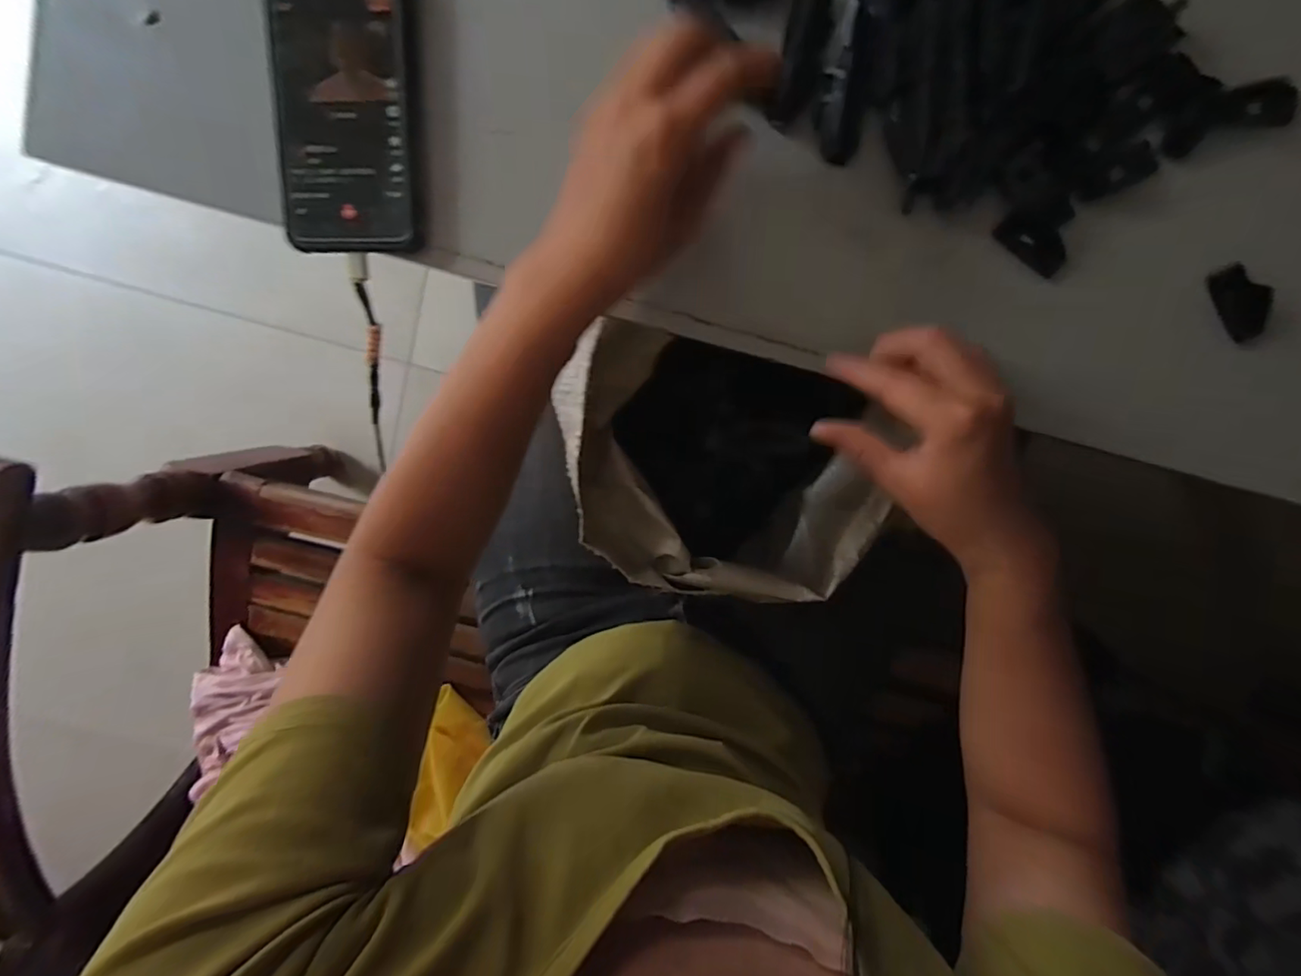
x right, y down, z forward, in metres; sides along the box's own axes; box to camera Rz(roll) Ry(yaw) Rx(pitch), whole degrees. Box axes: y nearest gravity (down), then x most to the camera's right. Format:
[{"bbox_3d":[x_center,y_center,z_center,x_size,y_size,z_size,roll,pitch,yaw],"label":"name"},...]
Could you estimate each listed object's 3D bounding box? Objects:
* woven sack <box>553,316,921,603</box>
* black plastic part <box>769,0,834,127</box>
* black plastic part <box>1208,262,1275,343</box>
[{"bbox_3d":[0.052,-0.018,0.476,0.225,0.159,0.180,14,100,1],"label":"woven sack"},{"bbox_3d":[0.082,-0.233,0.305,0.023,0.028,0.069,12,100,2],"label":"black plastic part"},{"bbox_3d":[0.327,-0.102,0.316,0.016,0.015,0.044,-29,96,7],"label":"black plastic part"}]

